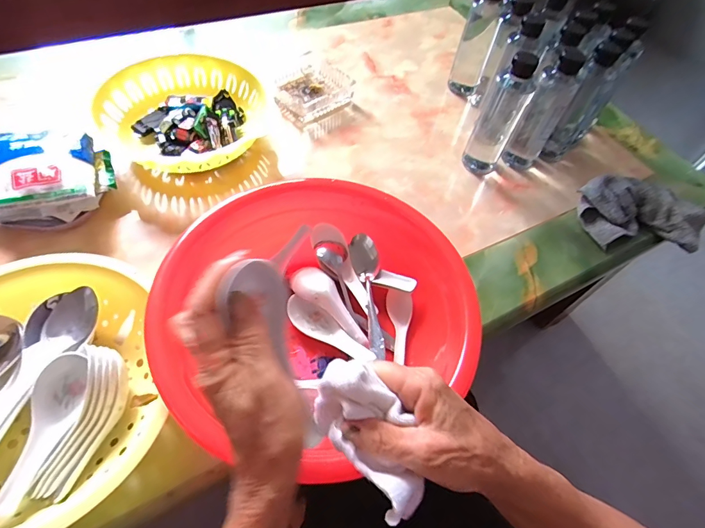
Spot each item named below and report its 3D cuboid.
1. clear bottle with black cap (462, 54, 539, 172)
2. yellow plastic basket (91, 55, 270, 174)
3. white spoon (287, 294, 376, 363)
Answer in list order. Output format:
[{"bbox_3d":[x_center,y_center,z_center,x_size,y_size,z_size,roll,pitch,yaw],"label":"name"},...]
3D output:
[{"bbox_3d":[0.210,-0.210,0.571,0.055,0.176,0.058,25,58,10],"label":"clear bottle with black cap"},{"bbox_3d":[-0.238,-0.219,0.596,0.218,0.066,0.206,3,57,-5],"label":"yellow plastic basket"},{"bbox_3d":[-0.025,0.072,0.435,0.122,0.028,0.034,29,58,35],"label":"white spoon"}]

